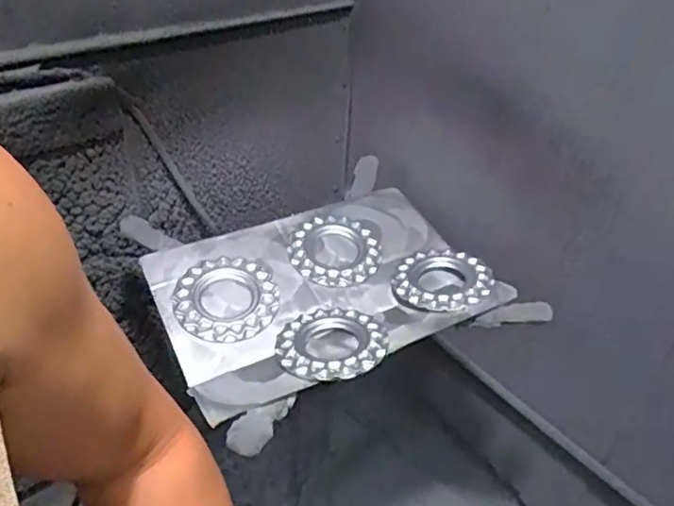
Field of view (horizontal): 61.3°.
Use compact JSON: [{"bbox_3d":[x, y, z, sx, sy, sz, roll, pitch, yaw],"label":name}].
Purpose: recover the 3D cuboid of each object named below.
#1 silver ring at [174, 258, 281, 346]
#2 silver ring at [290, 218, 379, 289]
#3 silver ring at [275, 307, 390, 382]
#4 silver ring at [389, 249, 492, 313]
[{"bbox_3d":[-0.181,0.074,0.930,0.165,0.015,0.170,5,48,-4],"label":"silver ring"},{"bbox_3d":[-0.005,-0.007,1.032,0.159,0.025,0.167,2,39,-2],"label":"silver ring"},{"bbox_3d":[-0.006,0.137,0.861,0.161,0.013,0.168,-2,27,1],"label":"silver ring"},{"bbox_3d":[0.181,0.045,0.982,0.158,0.032,0.167,2,39,-2],"label":"silver ring"}]

